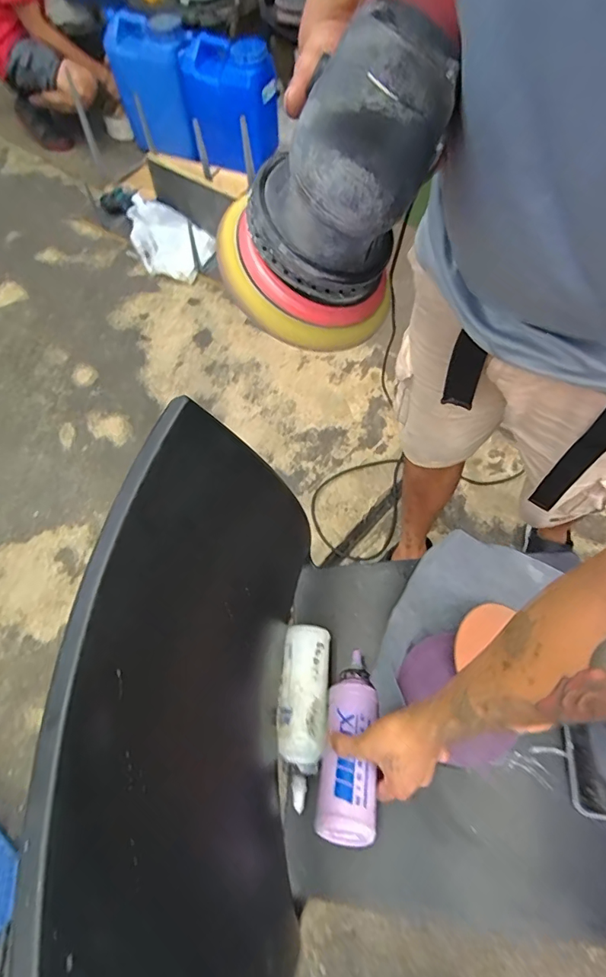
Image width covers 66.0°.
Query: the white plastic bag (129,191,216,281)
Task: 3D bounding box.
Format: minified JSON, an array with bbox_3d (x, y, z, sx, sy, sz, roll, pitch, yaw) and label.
[{"bbox_3d":[-0.432,-0.834,1.562,0.242,0.150,0.272,-14,63,-6],"label":"white plastic bag"}]

